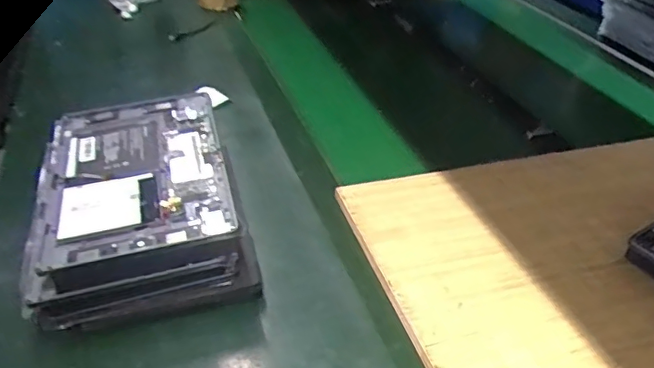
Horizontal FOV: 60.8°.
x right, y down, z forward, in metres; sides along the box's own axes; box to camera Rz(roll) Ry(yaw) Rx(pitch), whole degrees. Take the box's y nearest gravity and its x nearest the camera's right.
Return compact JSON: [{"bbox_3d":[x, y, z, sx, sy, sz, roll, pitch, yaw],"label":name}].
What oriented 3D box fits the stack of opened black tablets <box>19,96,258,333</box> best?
[{"bbox_3d":[-0.200,0.013,0.594,0.195,0.078,0.280,-14,40,-13],"label":"stack of opened black tablets"}]

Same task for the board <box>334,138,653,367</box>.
[{"bbox_3d":[0.388,0.053,0.588,0.680,0.013,0.340,-9,38,-14],"label":"board"}]

